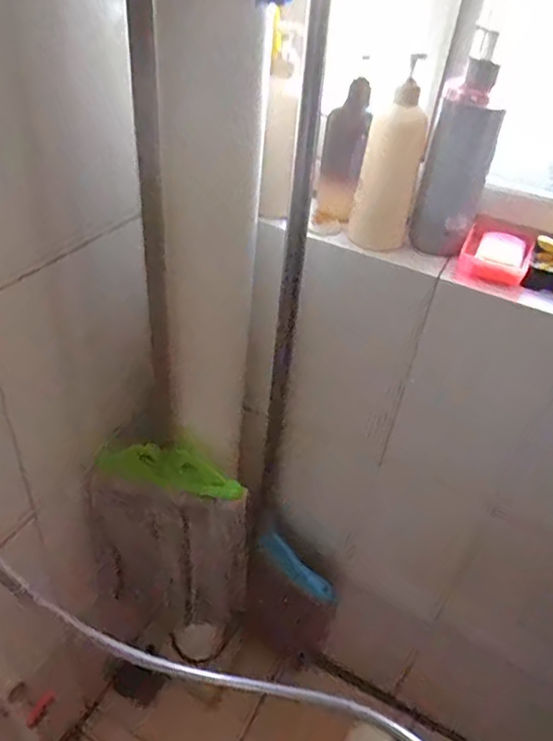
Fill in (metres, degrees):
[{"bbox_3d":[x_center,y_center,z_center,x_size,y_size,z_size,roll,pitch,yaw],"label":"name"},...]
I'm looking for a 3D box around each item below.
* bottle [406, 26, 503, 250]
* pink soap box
[{"bbox_3d":[0.211,-0.248,0.656,0.070,0.226,0.080,20,40,15],"label":"bottle"},{"bbox_3d":[0.262,-0.143,0.690,0.075,0.041,0.108,18,40,12],"label":"pink soap box"}]

